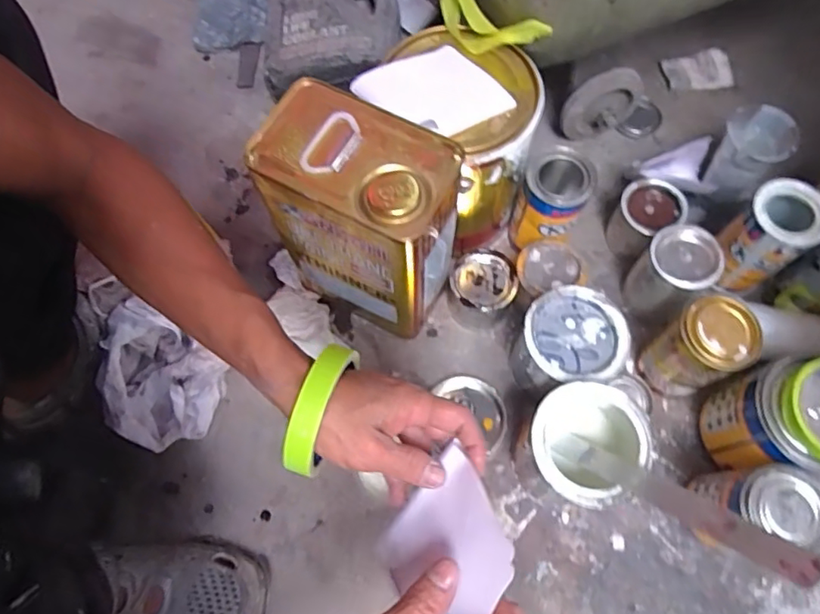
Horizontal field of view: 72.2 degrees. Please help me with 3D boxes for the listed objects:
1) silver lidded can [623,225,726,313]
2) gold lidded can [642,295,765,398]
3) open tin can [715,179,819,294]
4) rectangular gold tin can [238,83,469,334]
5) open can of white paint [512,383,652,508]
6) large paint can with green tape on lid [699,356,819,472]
[{"bbox_3d":[0.287,-0.036,0.626,0.068,0.104,0.069,0,69,0],"label":"silver lidded can"},{"bbox_3d":[0.290,0.042,0.569,0.071,0.114,0.071,-28,70,-9],"label":"gold lidded can"},{"bbox_3d":[0.383,-0.075,0.610,0.075,0.111,0.072,0,69,0],"label":"open tin can"},{"bbox_3d":[-0.043,-0.081,0.568,0.168,0.236,0.105,28,72,12],"label":"rectangular gold tin can"},{"bbox_3d":[0.159,0.135,0.547,0.097,0.132,0.108,41,75,14],"label":"open can of white paint"},{"bbox_3d":[0.357,0.111,0.540,0.107,0.158,0.100,-5,68,0],"label":"large paint can with green tape on lid"}]

